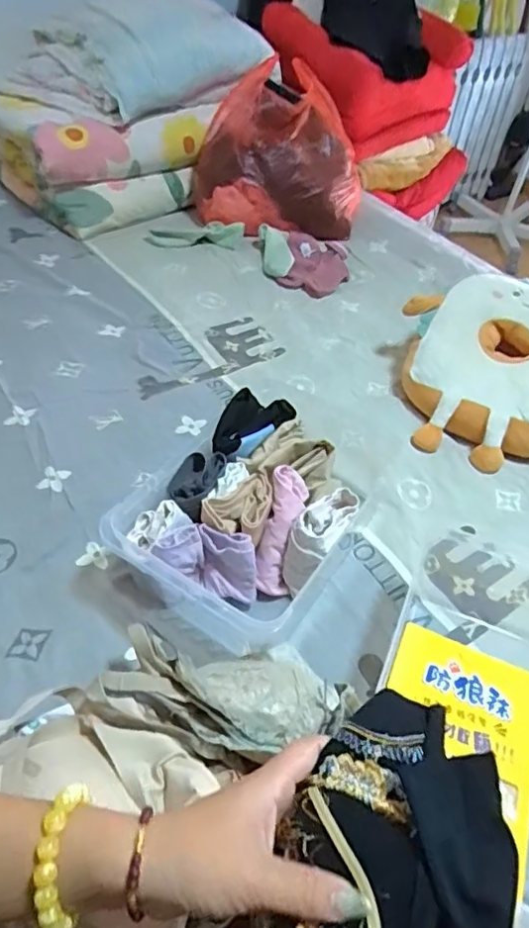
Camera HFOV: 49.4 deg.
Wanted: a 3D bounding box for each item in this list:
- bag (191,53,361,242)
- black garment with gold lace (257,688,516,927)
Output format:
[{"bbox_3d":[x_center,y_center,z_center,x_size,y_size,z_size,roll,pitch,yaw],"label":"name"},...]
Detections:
[{"bbox_3d":[0.028,-0.645,1.218,0.340,0.255,0.243,-5,48,-11],"label":"bag"},{"bbox_3d":[0.063,0.221,0.322,0.120,0.063,0.160,32,57,21],"label":"black garment with gold lace"}]

